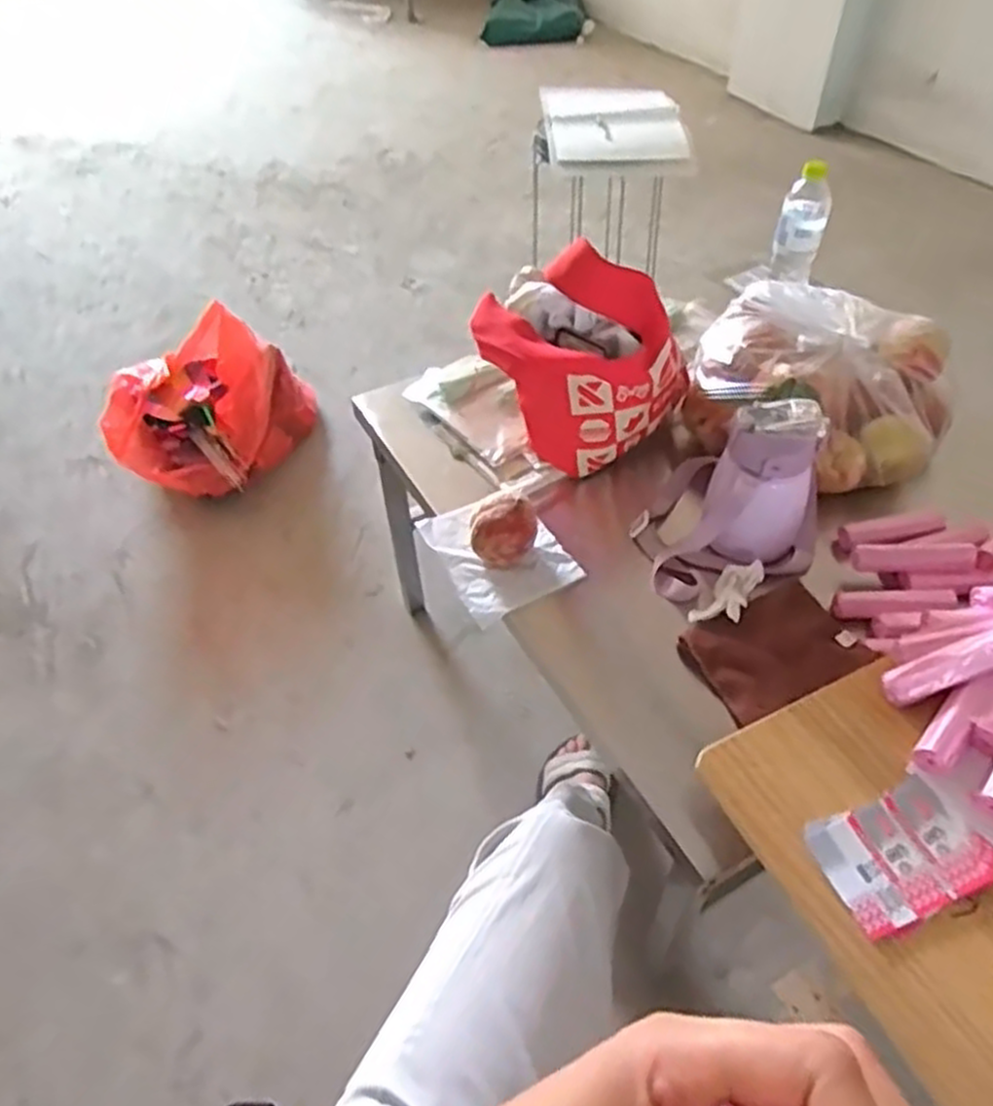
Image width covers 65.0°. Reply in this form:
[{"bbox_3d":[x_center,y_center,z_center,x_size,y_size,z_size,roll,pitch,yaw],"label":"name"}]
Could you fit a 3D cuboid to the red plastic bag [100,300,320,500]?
[{"bbox_3d":[-0.629,-0.315,1.661,0.284,0.303,0.385,18,53,19],"label":"red plastic bag"}]

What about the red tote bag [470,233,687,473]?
[{"bbox_3d":[0.101,-0.217,0.936,0.243,0.219,0.134,9,49,11],"label":"red tote bag"}]

